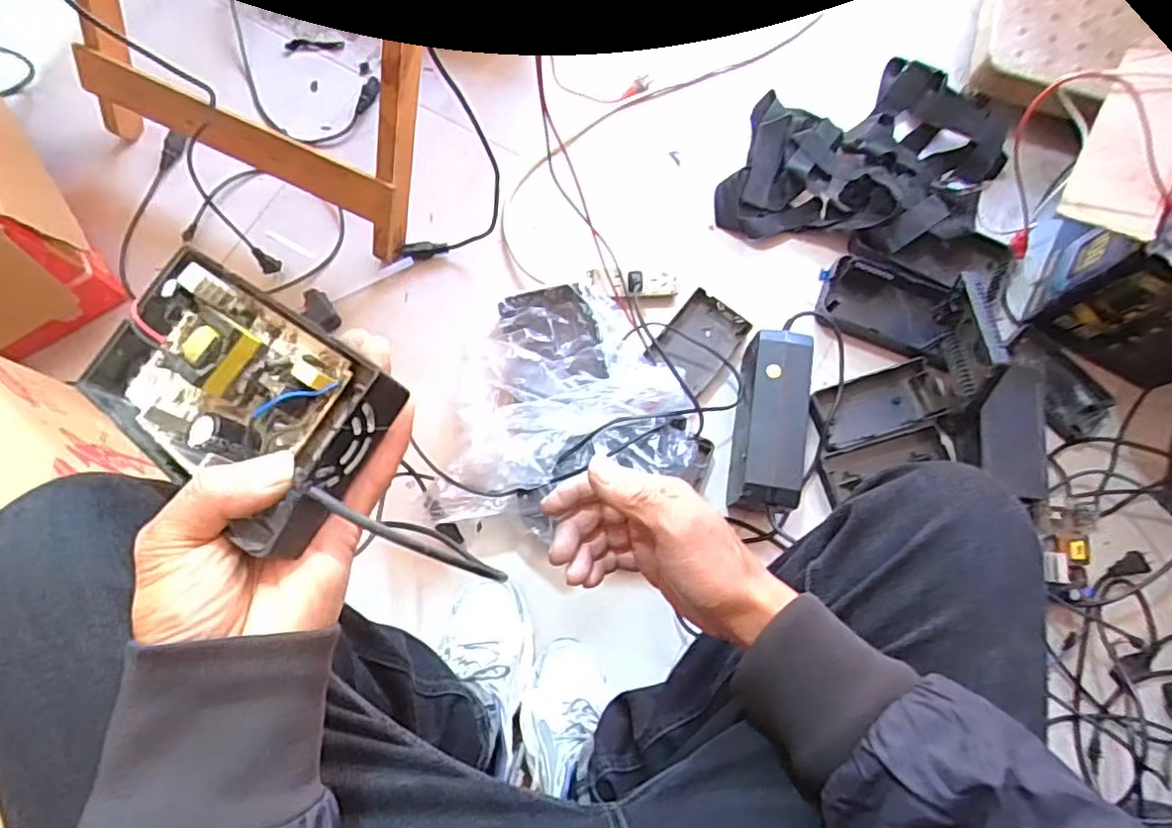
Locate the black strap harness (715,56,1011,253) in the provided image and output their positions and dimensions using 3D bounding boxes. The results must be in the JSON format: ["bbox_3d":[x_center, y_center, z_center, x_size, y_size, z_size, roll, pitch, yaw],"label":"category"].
[{"bbox_3d":[0.390,-0.378,0.895,0.389,0.060,0.298,5,76,0],"label":"black strap harness"}]

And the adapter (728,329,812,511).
[{"bbox_3d":[0.227,0.008,0.781,0.068,0.096,0.214,8,76,0],"label":"adapter"}]

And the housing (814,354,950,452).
[{"bbox_3d":[0.385,-0.012,0.832,0.169,0.028,0.081,-17,77,-6],"label":"housing"}]

